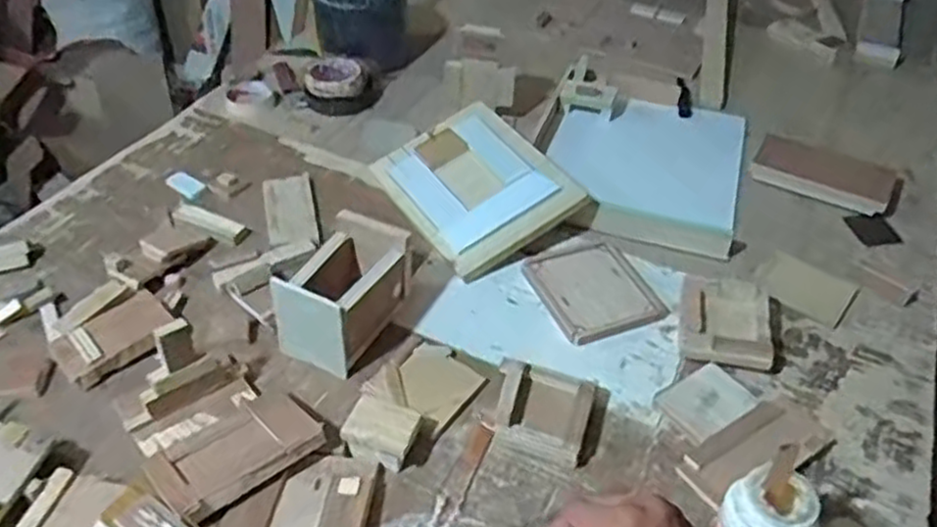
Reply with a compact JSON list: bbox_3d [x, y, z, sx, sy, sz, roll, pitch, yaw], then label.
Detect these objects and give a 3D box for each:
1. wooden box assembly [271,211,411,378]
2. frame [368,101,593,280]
[{"bbox_3d":[-0.150,0.034,0.889,0.108,0.114,0.153,19,46,17],"label":"wooden box assembly"},{"bbox_3d":[0.008,-0.121,1.080,0.215,0.026,0.269,-34,56,-8],"label":"frame"}]

